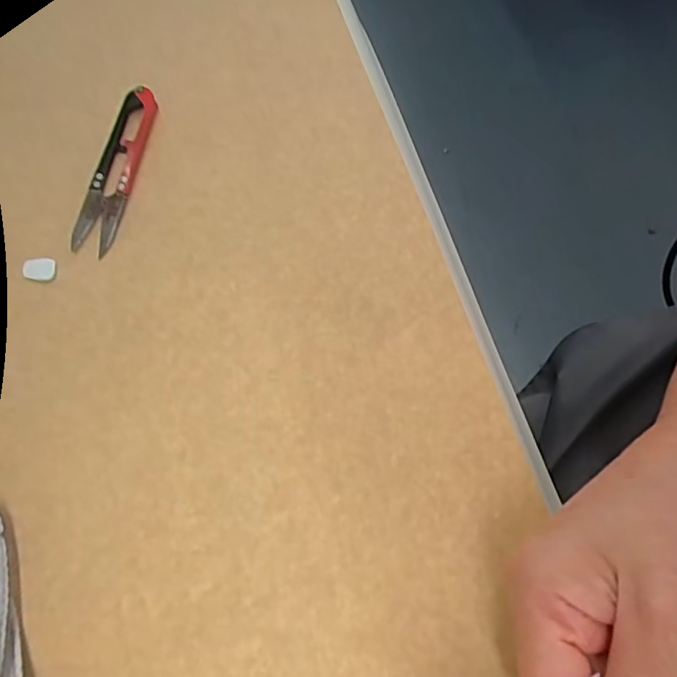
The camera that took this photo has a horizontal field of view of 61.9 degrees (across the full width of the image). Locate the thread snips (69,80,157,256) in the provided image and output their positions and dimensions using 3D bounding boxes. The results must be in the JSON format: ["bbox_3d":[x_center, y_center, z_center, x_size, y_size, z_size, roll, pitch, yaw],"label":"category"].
[{"bbox_3d":[-0.126,-0.098,0.320,0.022,0.009,0.103,10,71,6],"label":"thread snips"}]

